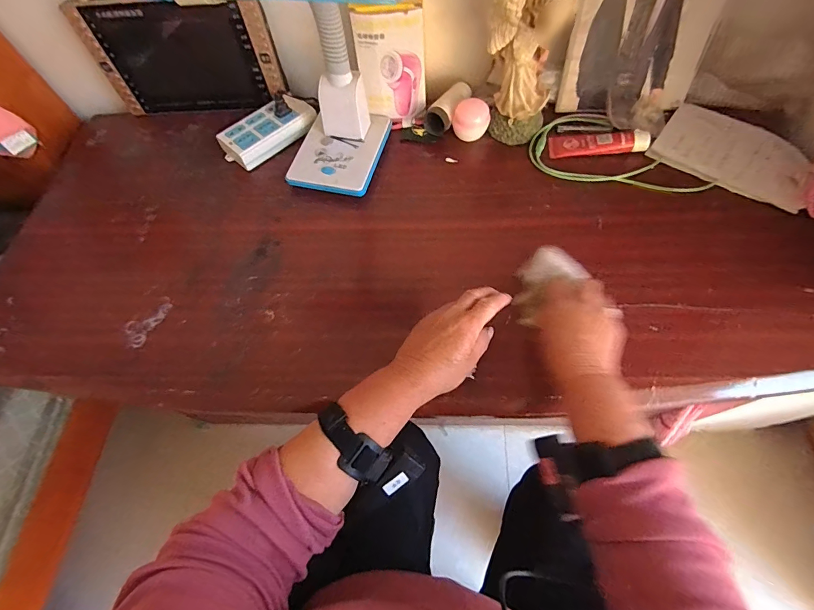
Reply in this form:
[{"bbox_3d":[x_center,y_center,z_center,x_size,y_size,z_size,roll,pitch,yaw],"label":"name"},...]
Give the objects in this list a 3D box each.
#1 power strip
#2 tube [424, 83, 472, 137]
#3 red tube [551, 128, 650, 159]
[{"bbox_3d":[-0.231,-0.286,0.641,0.152,0.035,0.084,-40,70,-14],"label":"power strip"},{"bbox_3d":[0.071,-0.326,0.636,0.045,0.035,0.106,31,71,16],"label":"tube"},{"bbox_3d":[0.291,-0.251,0.588,0.138,0.027,0.041,2,66,4],"label":"red tube"}]

